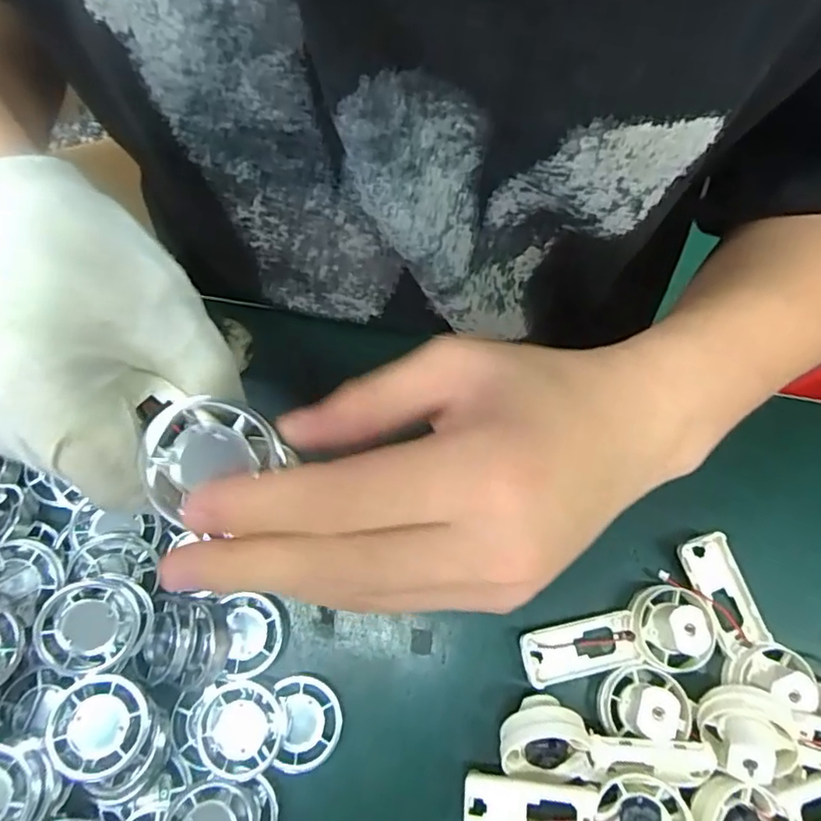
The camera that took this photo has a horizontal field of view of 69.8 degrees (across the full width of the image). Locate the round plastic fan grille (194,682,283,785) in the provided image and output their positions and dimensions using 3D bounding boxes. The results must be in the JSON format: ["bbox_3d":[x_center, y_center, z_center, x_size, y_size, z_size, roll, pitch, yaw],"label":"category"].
[{"bbox_3d":[-0.076,0.142,0.263,0.035,0.006,0.037,1,66,-3],"label":"round plastic fan grille"}]

